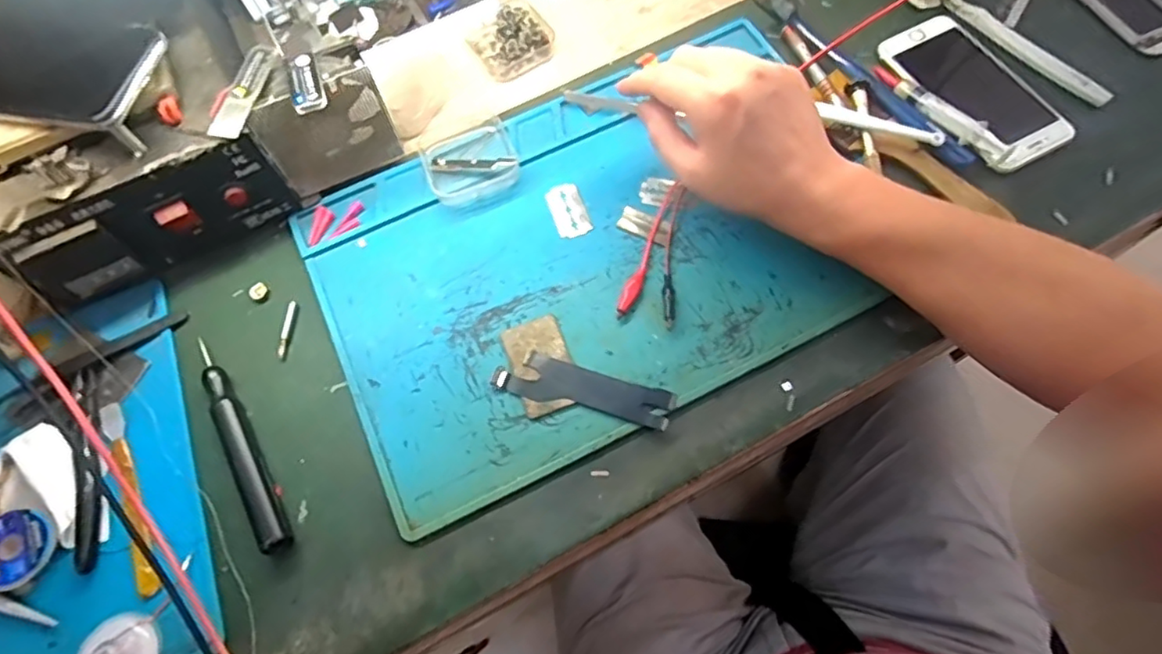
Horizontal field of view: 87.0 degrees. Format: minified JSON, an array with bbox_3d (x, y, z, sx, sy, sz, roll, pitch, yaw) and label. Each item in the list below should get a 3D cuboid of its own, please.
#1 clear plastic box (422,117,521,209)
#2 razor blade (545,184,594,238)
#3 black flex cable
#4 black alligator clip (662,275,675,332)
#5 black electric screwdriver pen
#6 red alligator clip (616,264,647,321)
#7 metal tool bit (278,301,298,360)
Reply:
[{"bbox_3d":[-0.079,-0.120,0.436,0.062,0.015,0.065,-21,68,-6],"label":"clear plastic box"},{"bbox_3d":[-0.009,-0.081,0.423,0.024,0.004,0.041,-20,68,-5],"label":"razor blade"},{"bbox_3d":[0.001,0.038,0.370,0.107,0.005,0.027,15,69,9],"label":"black flex cable"},{"bbox_3d":[0.055,-0.017,0.388,0.008,0.009,0.037,1,68,3],"label":"black alligator clip"},{"bbox_3d":[-0.206,0.068,0.367,0.017,0.015,0.143,-31,69,-10],"label":"black electric screwdriver pen"},{"bbox_3d":[0.033,-0.024,0.394,0.012,0.007,0.040,25,71,12],"label":"red alligator clip"},{"bbox_3d":[-0.192,0.002,0.400,0.007,0.004,0.039,4,68,4],"label":"metal tool bit"}]

